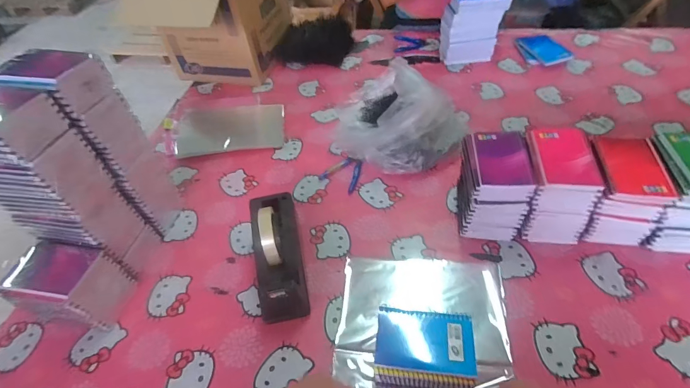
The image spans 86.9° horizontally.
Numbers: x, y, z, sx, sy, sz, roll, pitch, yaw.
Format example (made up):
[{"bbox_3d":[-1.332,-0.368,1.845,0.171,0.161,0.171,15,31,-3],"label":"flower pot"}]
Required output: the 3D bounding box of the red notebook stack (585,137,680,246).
[{"bbox_3d":[0.456,-0.001,0.620,0.101,0.137,0.127,3,49,8],"label":"red notebook stack"}]

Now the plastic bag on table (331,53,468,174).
[{"bbox_3d":[0.121,-0.199,0.819,0.285,0.177,0.279,17,52,19],"label":"plastic bag on table"}]

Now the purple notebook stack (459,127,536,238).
[{"bbox_3d":[0.262,-0.015,0.652,0.100,0.148,0.146,3,49,8],"label":"purple notebook stack"}]

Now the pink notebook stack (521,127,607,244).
[{"bbox_3d":[0.362,-0.014,0.641,0.107,0.150,0.137,2,49,7],"label":"pink notebook stack"}]

